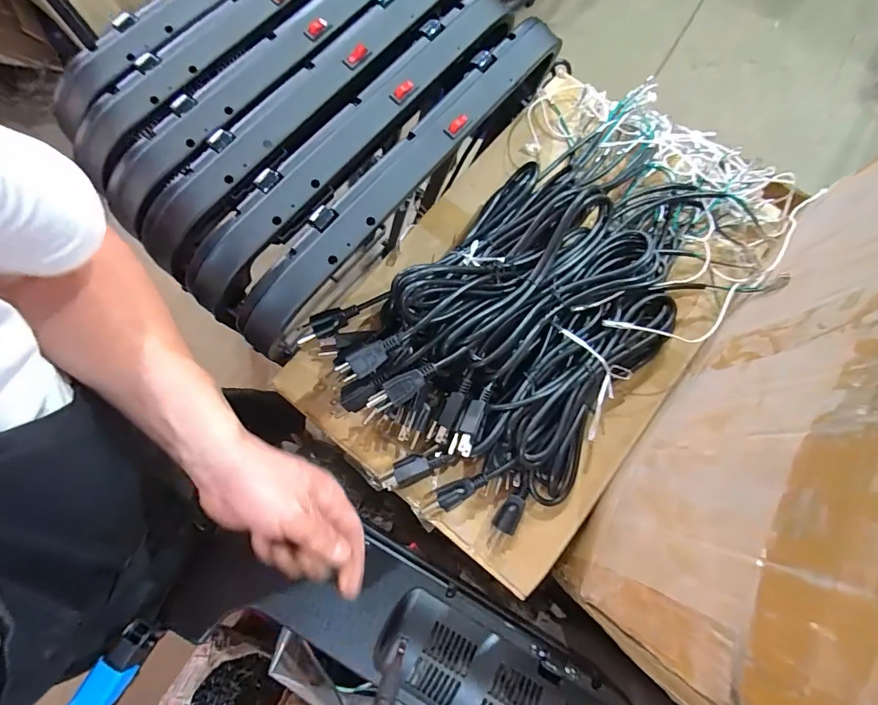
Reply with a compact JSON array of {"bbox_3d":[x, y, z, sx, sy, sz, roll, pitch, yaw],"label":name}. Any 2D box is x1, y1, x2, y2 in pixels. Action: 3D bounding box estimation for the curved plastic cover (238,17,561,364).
[{"bbox_3d":[-0.025,-0.182,0.433,0.061,0.067,0.456,39,78,9],"label":"curved plastic cover"}]

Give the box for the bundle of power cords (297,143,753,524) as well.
[{"bbox_3d":[0.114,-0.043,0.435,0.448,0.093,0.293,-35,78,-10],"label":"bundle of power cords"}]

